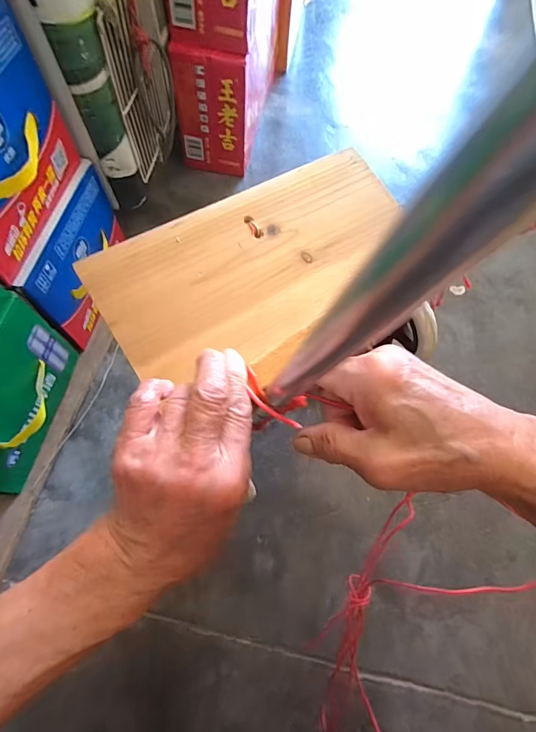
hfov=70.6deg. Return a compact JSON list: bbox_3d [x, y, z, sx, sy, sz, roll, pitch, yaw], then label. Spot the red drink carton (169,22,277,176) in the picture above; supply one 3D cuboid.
[{"bbox_3d":[-0.068,-0.550,0.720,0.120,0.217,0.311,12,67,2],"label":"red drink carton"}]

